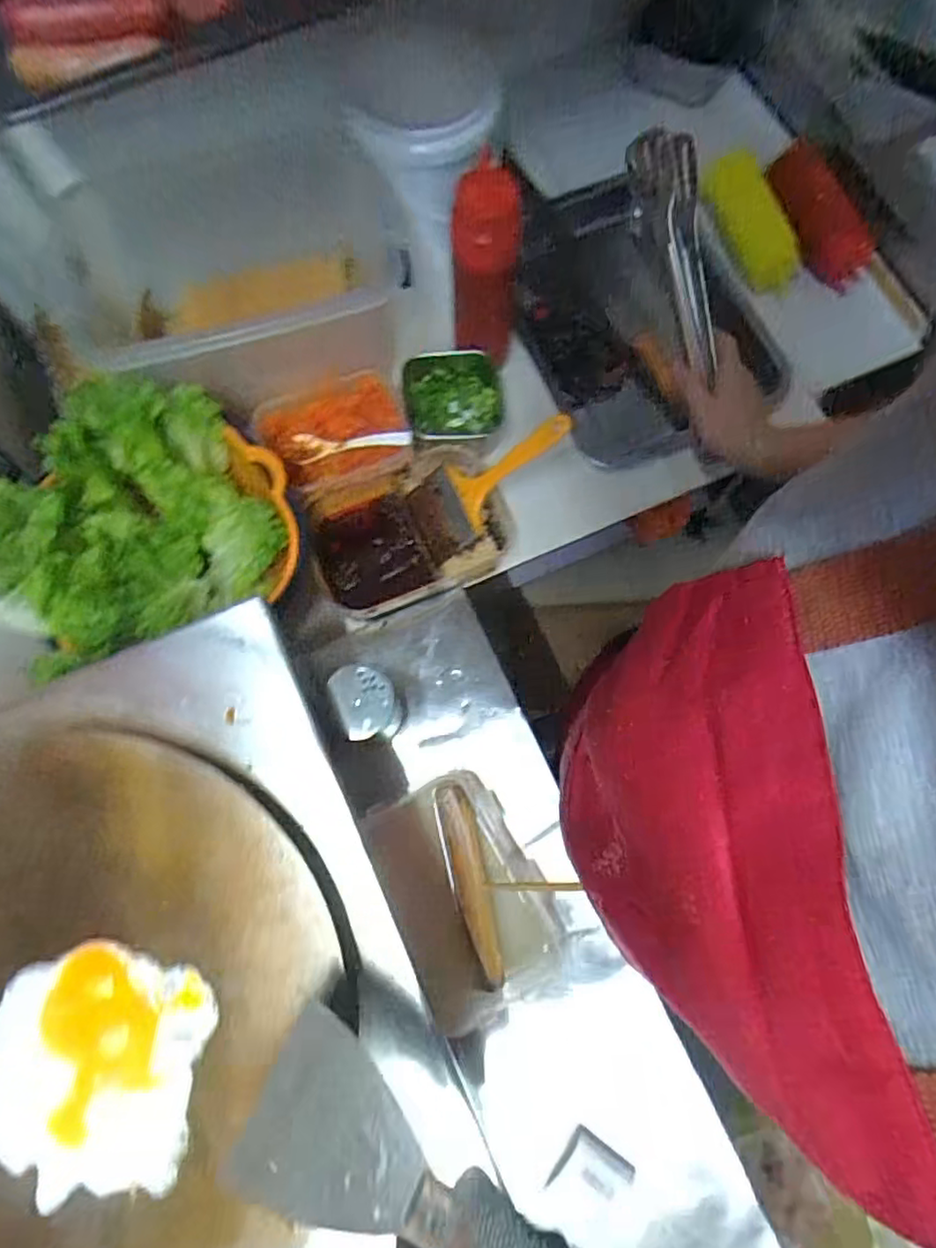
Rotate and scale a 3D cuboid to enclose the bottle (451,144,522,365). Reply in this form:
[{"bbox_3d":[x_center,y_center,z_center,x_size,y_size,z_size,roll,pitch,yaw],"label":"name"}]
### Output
[{"bbox_3d":[0.017,-0.351,0.668,0.063,0.225,0.072,7,75,1],"label":"bottle"}]

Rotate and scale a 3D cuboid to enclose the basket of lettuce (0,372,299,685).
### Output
[{"bbox_3d":[-0.303,-0.091,0.616,0.255,0.141,0.230,-37,79,-9],"label":"basket of lettuce"}]

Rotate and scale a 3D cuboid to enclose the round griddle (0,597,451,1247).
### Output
[{"bbox_3d":[-0.255,0.256,0.409,0.424,0.050,0.442,-23,75,-10],"label":"round griddle"}]

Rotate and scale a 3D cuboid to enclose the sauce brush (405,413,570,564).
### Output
[{"bbox_3d":[0.018,-0.147,0.660,0.185,0.029,0.085,-33,75,30],"label":"sauce brush"}]

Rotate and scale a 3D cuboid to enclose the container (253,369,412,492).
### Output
[{"bbox_3d":[-0.144,-0.200,0.720,0.154,0.047,0.121,-19,76,-5],"label":"container"}]

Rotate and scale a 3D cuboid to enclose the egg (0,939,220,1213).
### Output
[{"bbox_3d":[-0.228,0.266,0.396,0.129,0.006,0.128,10,76,2],"label":"egg"}]

